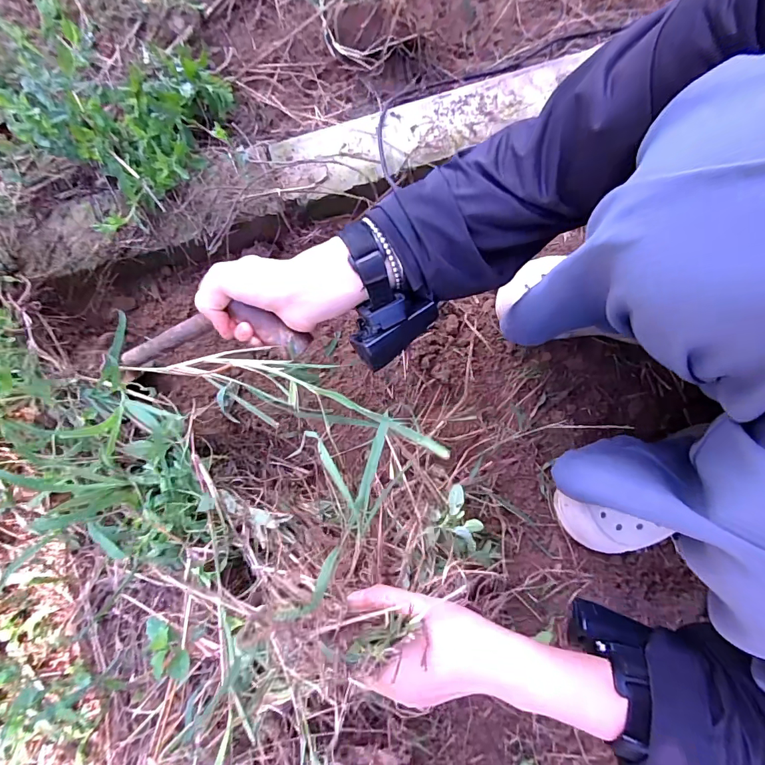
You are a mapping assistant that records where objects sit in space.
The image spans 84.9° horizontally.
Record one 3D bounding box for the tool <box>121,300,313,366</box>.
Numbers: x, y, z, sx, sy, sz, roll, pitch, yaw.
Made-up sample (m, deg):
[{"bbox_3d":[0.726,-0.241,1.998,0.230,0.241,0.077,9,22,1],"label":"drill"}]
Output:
[{"bbox_3d":[-0.171,-0.039,0.381,0.221,0.040,0.037,-3,78,23],"label":"tool"}]

